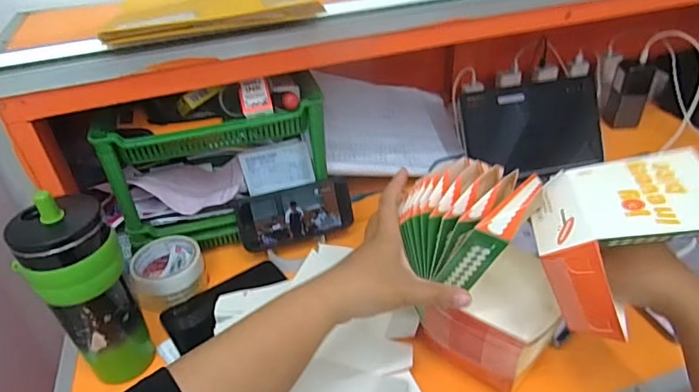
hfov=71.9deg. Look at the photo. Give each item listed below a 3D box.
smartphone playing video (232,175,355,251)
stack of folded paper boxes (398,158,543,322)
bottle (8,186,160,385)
[{"bbox_3d":[-0.077,0.028,0.699,0.163,0.082,0.012,-12,14,-13],"label":"smartphone playing video"},{"bbox_3d":[0.110,0.031,0.477,0.123,0.115,0.079,19,40,29],"label":"stack of folded paper boxes"},{"bbox_3d":[-0.273,0.103,0.505,0.083,0.216,0.068,-29,42,-33],"label":"bottle"}]

